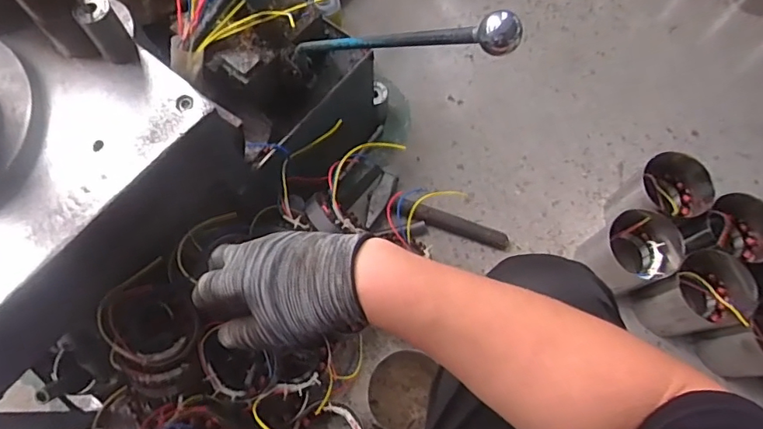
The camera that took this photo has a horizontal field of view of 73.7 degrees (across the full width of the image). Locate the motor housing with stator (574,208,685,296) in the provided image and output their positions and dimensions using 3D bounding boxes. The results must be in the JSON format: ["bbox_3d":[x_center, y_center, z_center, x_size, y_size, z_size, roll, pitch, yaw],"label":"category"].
[{"bbox_3d":[0.438,0.071,0.906,0.106,0.155,0.119,-28,72,-10],"label":"motor housing with stator"}]

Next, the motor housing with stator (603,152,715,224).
[{"bbox_3d":[0.504,-0.015,0.931,0.137,0.166,0.117,32,73,11],"label":"motor housing with stator"}]

